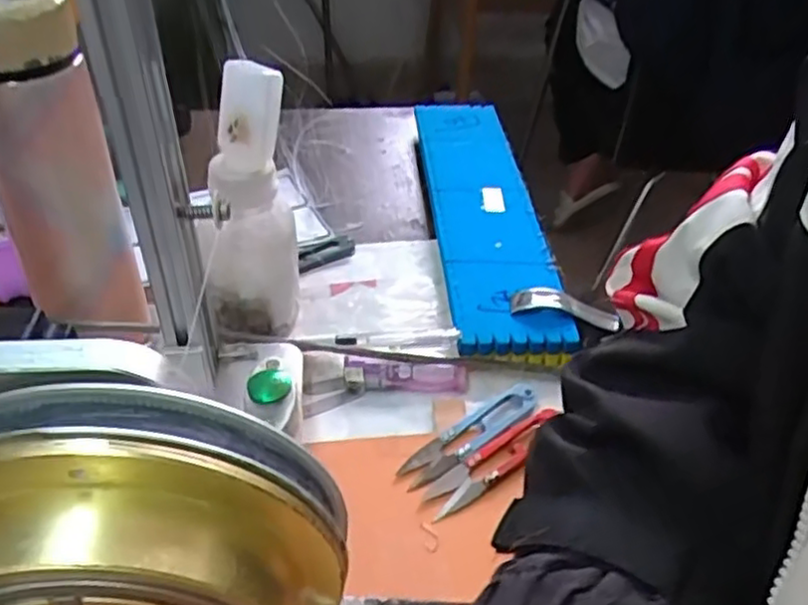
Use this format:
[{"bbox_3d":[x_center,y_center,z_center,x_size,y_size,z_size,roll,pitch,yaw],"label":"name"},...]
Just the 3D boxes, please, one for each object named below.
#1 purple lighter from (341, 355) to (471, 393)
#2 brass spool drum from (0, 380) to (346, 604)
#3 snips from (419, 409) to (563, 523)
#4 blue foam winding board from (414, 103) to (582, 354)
[{"bbox_3d":[0.001,0.045,0.449,0.076,0.013,0.020,3,39,1],"label":"purple lighter"},{"bbox_3d":[-0.067,0.069,0.183,0.098,0.093,0.044,-4,40,-8],"label":"brass spool drum"},{"bbox_3d":[0.050,0.090,0.400,0.092,0.007,0.022,-25,47,-29],"label":"snips"},{"bbox_3d":[0.063,-0.081,0.577,0.081,0.012,0.328,0,41,-5],"label":"blue foam winding board"}]

